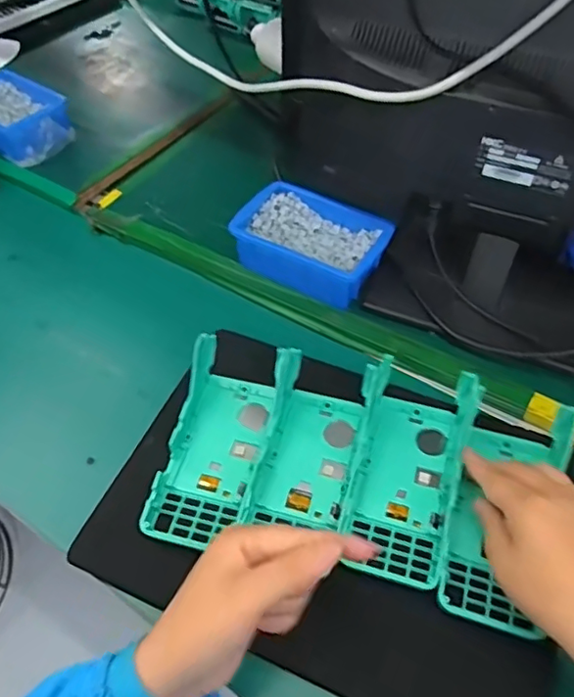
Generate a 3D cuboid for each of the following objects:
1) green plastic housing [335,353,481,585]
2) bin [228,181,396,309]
[{"bbox_3d":[0.091,0.091,0.442,0.085,0.053,0.159,15,53,11],"label":"green plastic housing"},{"bbox_3d":[0.029,-0.113,0.599,0.145,0.051,0.102,27,56,20],"label":"bin"}]

